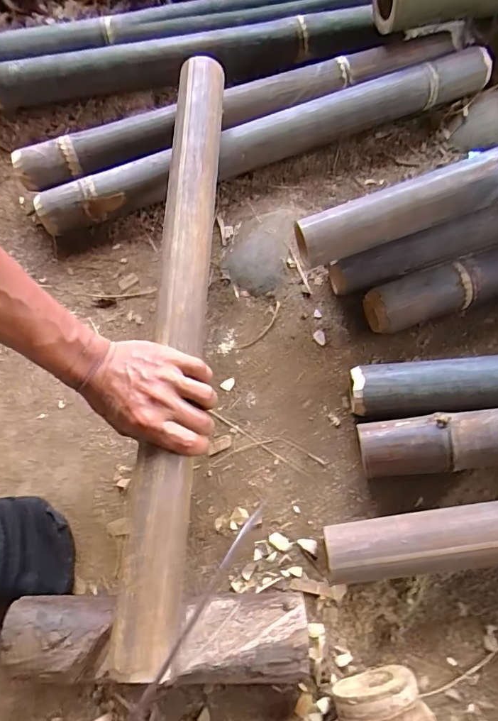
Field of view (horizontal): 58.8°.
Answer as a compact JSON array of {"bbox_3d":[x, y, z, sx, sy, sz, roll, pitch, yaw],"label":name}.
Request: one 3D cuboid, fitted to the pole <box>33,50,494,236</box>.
[{"bbox_3d":[0.036,-0.314,0.633,0.678,0.061,0.061,-21,70,-6],"label":"pole"}]

